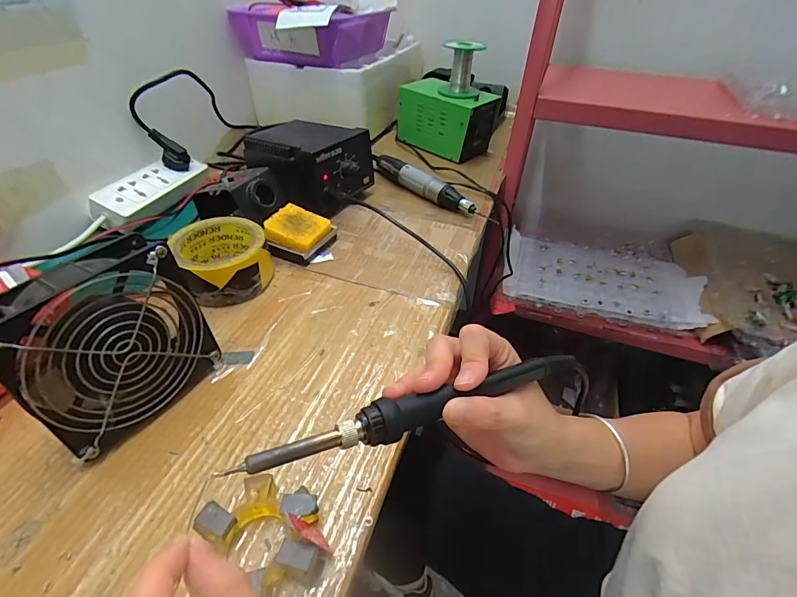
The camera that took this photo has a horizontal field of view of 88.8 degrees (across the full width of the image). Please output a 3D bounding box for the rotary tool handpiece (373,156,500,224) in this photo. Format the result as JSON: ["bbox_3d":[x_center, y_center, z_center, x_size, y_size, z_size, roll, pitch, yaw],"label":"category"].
[{"bbox_3d":[0.041,-0.167,0.600,0.025,0.031,0.235,-31,52,-32],"label":"rotary tool handpiece"}]

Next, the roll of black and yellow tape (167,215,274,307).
[{"bbox_3d":[-0.187,-0.041,0.435,0.093,0.048,0.097,-24,49,-27],"label":"roll of black and yellow tape"}]

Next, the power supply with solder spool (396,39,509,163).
[{"bbox_3d":[0.088,-0.342,0.697,0.094,0.159,0.154,-32,52,-32],"label":"power supply with solder spool"}]

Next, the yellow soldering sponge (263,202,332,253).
[{"bbox_3d":[-0.120,-0.085,0.482,0.063,0.009,0.062,25,50,5],"label":"yellow soldering sponge"}]

